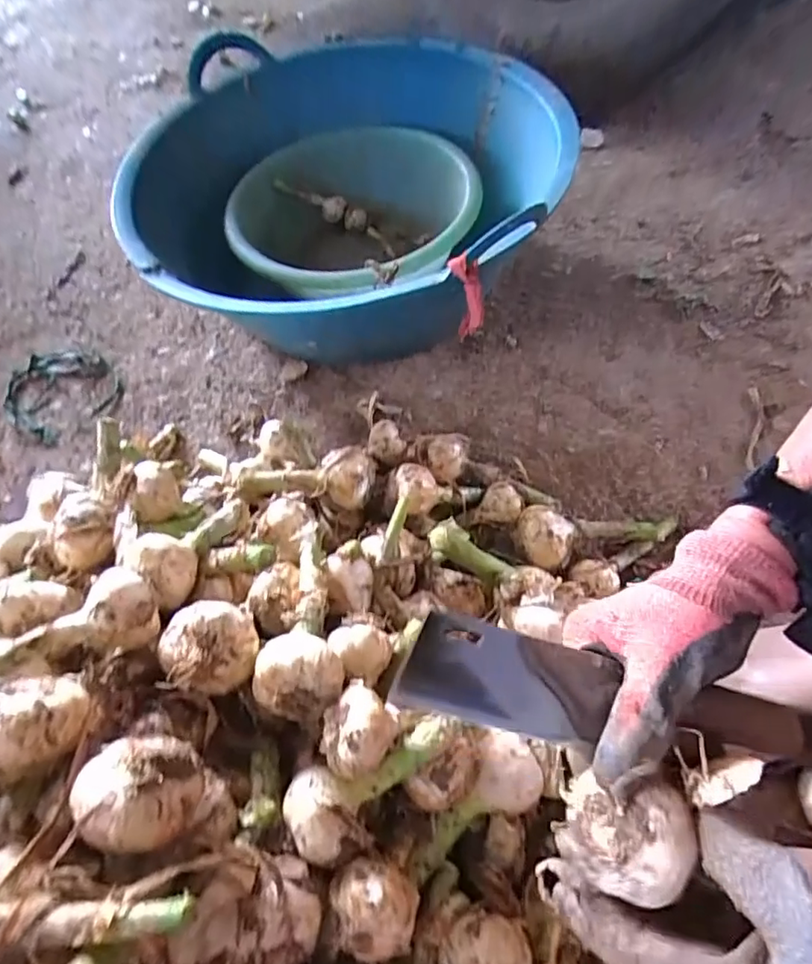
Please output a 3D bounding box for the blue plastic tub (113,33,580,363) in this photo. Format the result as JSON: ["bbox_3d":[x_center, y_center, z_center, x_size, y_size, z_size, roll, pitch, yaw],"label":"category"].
[{"bbox_3d":[-0.077,-0.316,0.670,0.482,0.203,0.443,-2,59,3],"label":"blue plastic tub"}]

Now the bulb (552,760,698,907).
[{"bbox_3d":[0.097,0.154,0.247,0.049,0.034,0.048,-2,59,3],"label":"bulb"}]

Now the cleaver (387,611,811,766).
[{"bbox_3d":[0.109,0.109,0.277,0.223,0.023,0.043,11,60,-3],"label":"cleaver"}]

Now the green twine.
[{"bbox_3d":[-0.433,-0.116,0.687,0.144,0.017,0.129,38,68,22],"label":"green twine"}]

